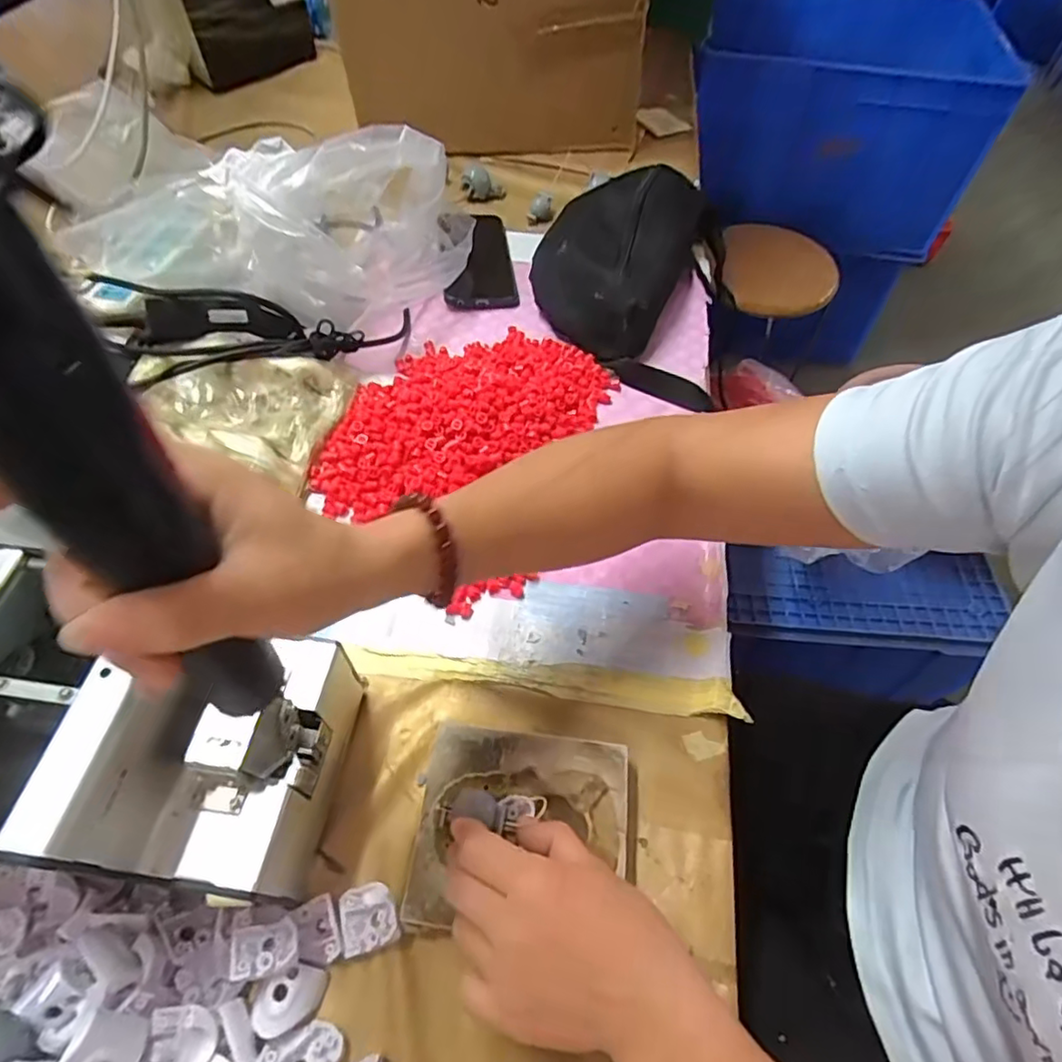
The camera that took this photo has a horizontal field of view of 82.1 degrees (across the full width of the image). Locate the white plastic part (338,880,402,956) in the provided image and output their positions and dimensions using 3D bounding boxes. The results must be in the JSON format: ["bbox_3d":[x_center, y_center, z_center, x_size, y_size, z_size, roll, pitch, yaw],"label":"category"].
[{"bbox_3d":[-0.086,0.206,0.327,0.030,0.016,0.032,-15,58,-10],"label":"white plastic part"}]

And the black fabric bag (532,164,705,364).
[{"bbox_3d":[0.083,-0.296,0.636,0.145,0.082,0.235,19,58,11],"label":"black fabric bag"}]

